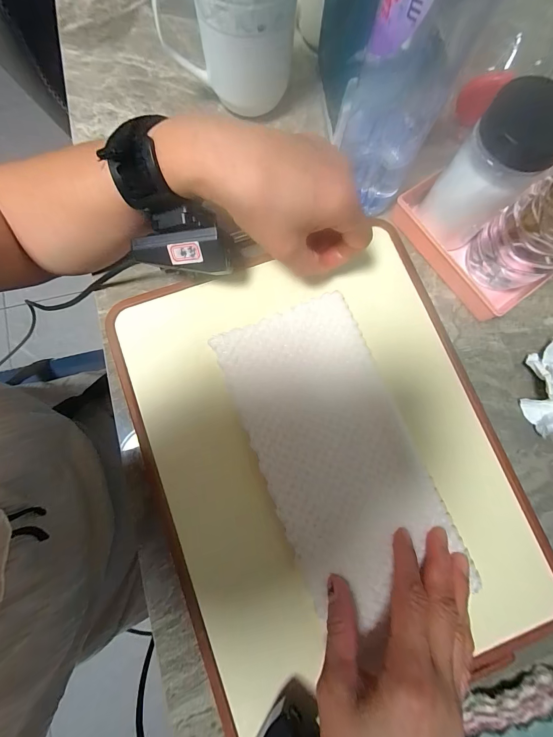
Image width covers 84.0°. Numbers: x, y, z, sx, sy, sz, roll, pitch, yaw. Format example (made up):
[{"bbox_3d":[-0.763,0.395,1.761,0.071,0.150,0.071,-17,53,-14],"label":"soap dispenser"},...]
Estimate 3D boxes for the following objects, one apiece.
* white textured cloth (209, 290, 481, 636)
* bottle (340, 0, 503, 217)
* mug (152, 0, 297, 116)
[{"bbox_3d":[0.044,0.058,0.235,0.116,0.005,0.225,-23,80,-5],"label":"white textured cloth"},{"bbox_3d":[0.086,-0.201,0.192,0.071,0.223,0.071,18,80,2],"label":"bottle"},{"bbox_3d":[-0.037,-0.288,0.262,0.108,0.100,0.079,8,80,0],"label":"mug"}]

